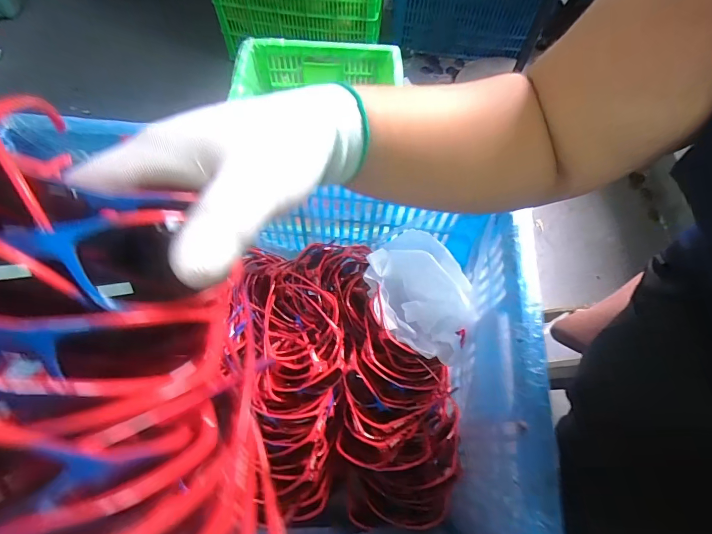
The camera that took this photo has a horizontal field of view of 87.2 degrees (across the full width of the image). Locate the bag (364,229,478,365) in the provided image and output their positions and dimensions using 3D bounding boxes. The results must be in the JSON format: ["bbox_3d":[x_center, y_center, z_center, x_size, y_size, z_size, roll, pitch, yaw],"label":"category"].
[{"bbox_3d":[0.085,0.043,0.538,0.114,0.102,0.179,-29,69,-14],"label":"bag"}]

